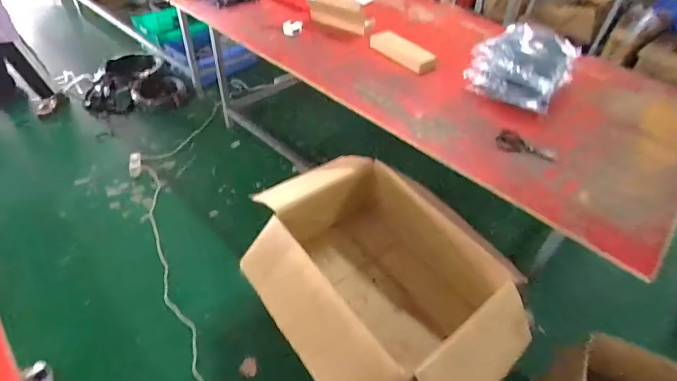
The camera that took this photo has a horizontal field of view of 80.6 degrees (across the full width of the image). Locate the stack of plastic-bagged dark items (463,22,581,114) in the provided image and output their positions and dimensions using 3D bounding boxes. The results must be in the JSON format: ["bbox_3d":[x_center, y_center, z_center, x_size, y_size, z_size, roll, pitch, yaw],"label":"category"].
[{"bbox_3d":[0.798,-0.562,1.737,0.380,0.215,0.407,32,50,24],"label":"stack of plastic-bagged dark items"}]

